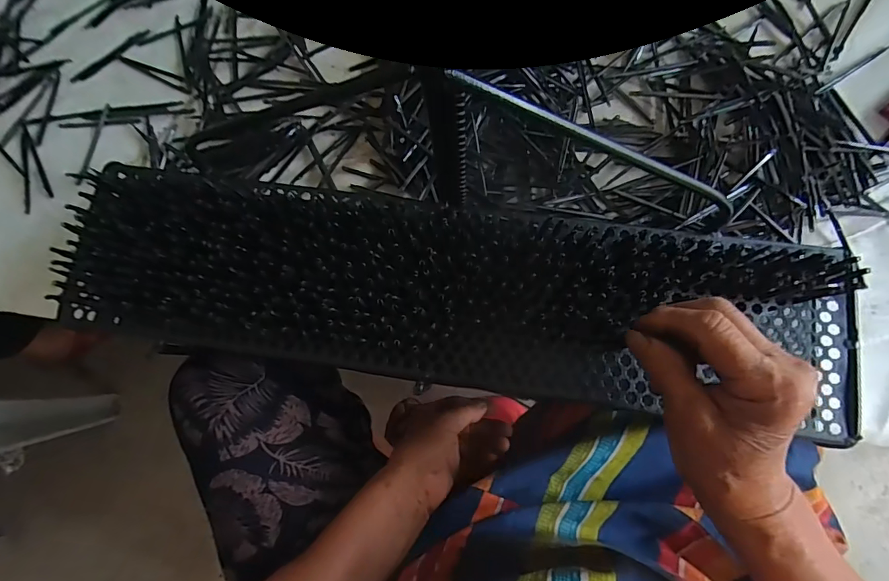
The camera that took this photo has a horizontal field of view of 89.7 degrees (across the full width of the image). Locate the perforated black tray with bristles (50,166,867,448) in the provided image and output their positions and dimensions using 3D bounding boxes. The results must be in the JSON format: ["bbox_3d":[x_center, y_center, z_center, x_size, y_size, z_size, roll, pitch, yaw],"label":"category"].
[{"bbox_3d":[-0.002,0.002,0.344,0.597,0.058,0.141,5,83,1],"label":"perforated black tray with bristles"}]

